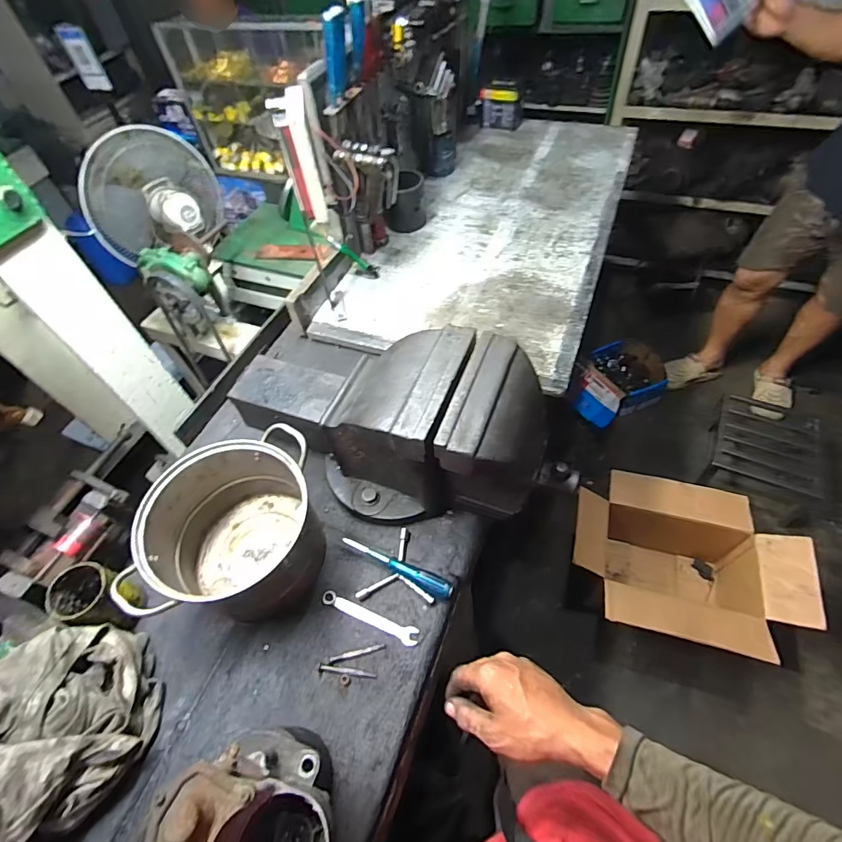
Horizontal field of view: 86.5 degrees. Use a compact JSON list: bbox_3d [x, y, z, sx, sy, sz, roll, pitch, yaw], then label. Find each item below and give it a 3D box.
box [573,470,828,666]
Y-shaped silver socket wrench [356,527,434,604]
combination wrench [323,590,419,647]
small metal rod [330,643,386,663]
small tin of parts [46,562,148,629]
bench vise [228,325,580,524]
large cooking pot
[{"bbox_3d":[0.745,0.417,1.332,0.581,0.321,0.400,12,56,14],"label":"box"},{"bbox_3d":[-0.036,0.224,0.704,0.114,0.010,0.112,1,54,6],"label":"Y-shaped silver socket wrench"},{"bbox_3d":[-0.077,0.293,0.665,0.153,0.016,0.025,16,57,16],"label":"combination wrench"},{"bbox_3d":[-0.090,0.330,0.640,0.080,0.005,0.009,-12,54,-3],"label":"small metal rod"},{"bbox_3d":[-0.463,0.256,0.644,0.072,0.098,0.071,-3,54,4],"label":"small tin of parts"},{"bbox_3d":[-0.053,0.008,0.687,0.529,0.246,0.196,10,56,12],"label":"bench vise"},{"bbox_3d":[-0.266,0.156,0.671,0.238,0.186,0.232,-3,54,4],"label":"large cooking pot"}]

